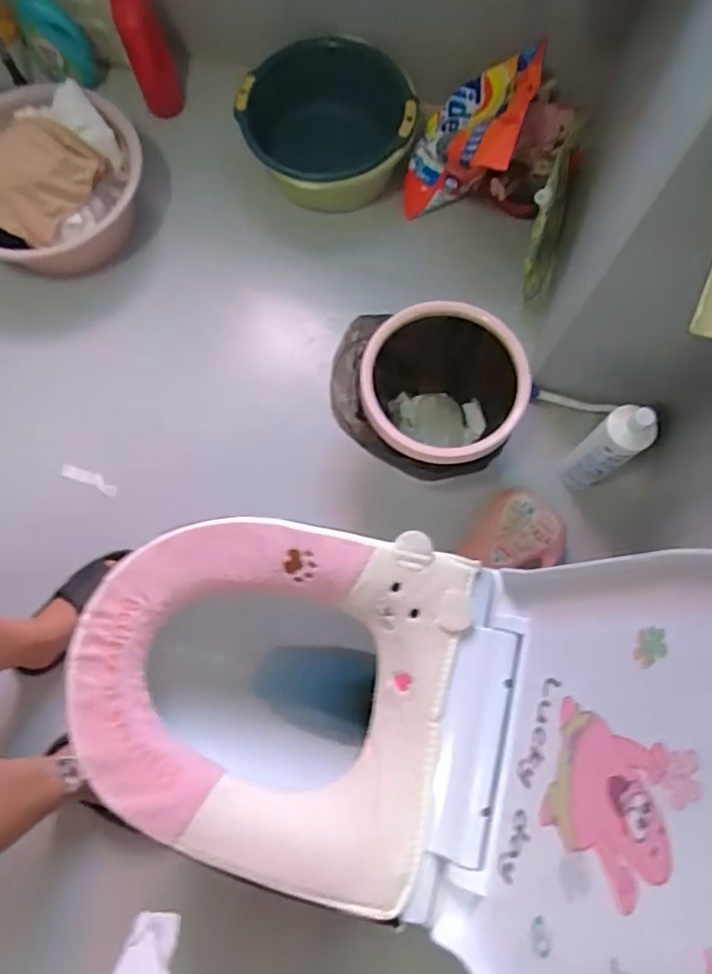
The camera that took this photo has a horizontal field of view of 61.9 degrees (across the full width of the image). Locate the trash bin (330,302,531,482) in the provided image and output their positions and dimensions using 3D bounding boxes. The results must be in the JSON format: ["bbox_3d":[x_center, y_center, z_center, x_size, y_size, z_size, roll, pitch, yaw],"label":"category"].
[{"bbox_3d":[0.100,-0.140,1.003,0.308,0.265,0.246,25,76,7],"label":"trash bin"}]

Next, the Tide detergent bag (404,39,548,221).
[{"bbox_3d":[0.238,-0.692,1.192,0.329,0.131,0.267,18,79,50],"label":"Tide detergent bag"}]

